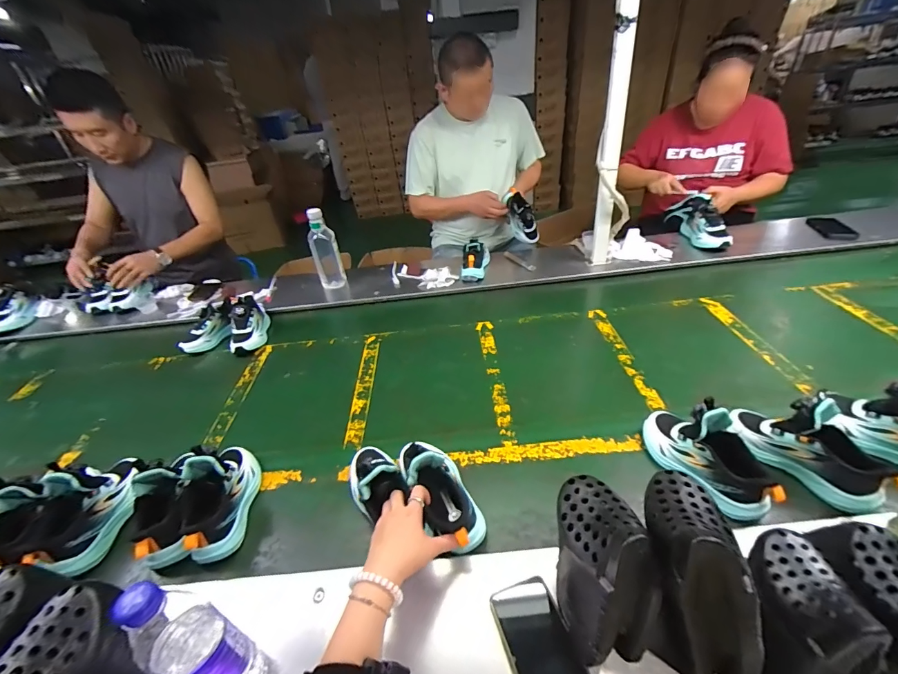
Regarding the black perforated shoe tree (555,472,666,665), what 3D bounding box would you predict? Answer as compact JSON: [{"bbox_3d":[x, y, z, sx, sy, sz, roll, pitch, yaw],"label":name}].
[{"bbox_3d":[0.160,0.253,0.429,0.070,0.199,0.122,-10,29,-6],"label":"black perforated shoe tree"}]

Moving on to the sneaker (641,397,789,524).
[{"bbox_3d":[0.391,0.168,0.589,0.079,0.125,0.198,-17,36,-15],"label":"sneaker"}]

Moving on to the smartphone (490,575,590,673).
[{"bbox_3d":[0.107,0.364,0.435,0.076,0.017,0.156,-16,46,-13],"label":"smartphone"}]

